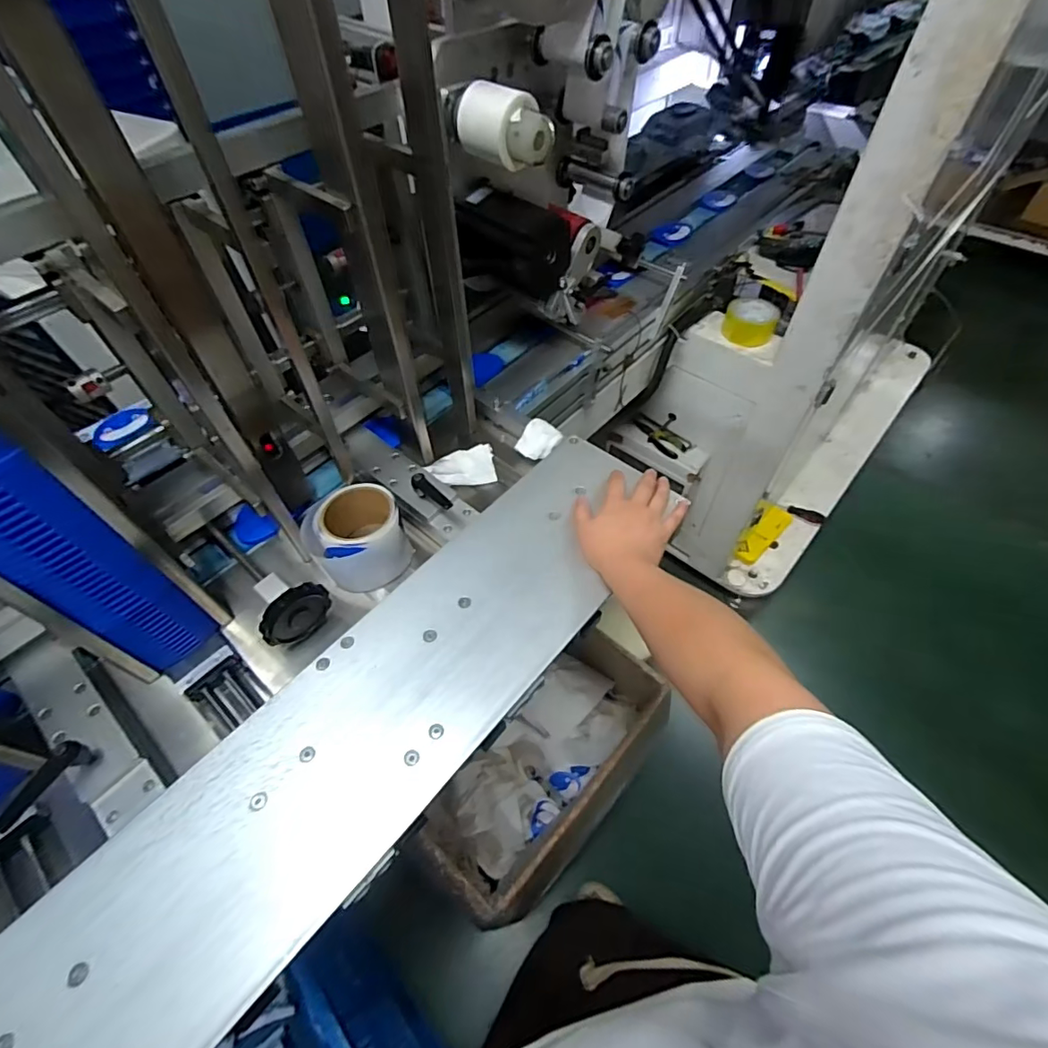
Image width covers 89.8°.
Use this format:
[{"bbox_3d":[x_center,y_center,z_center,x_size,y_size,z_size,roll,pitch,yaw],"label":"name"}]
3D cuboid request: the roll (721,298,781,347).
[{"bbox_3d":[0.450,-0.403,1.045,0.099,0.061,0.099,-1,54,1],"label":"roll"}]

